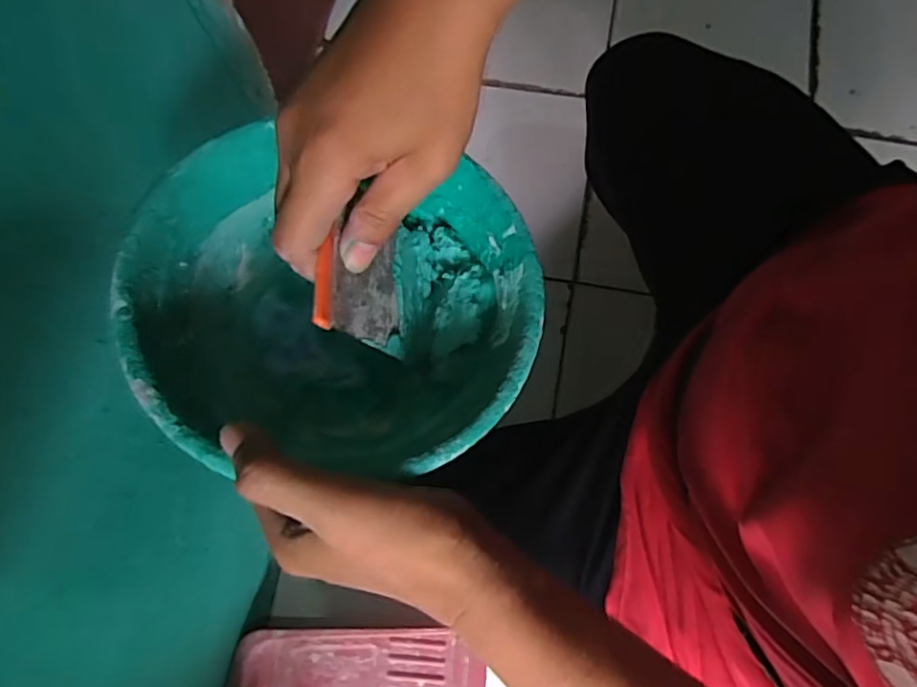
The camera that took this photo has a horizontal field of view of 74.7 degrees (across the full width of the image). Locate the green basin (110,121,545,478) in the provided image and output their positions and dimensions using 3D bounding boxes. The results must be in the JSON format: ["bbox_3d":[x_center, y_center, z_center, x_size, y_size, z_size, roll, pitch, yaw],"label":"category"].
[{"bbox_3d":[-0.057,-0.018,0.311,0.191,0.086,0.164,9,74,4],"label":"green basin"}]

